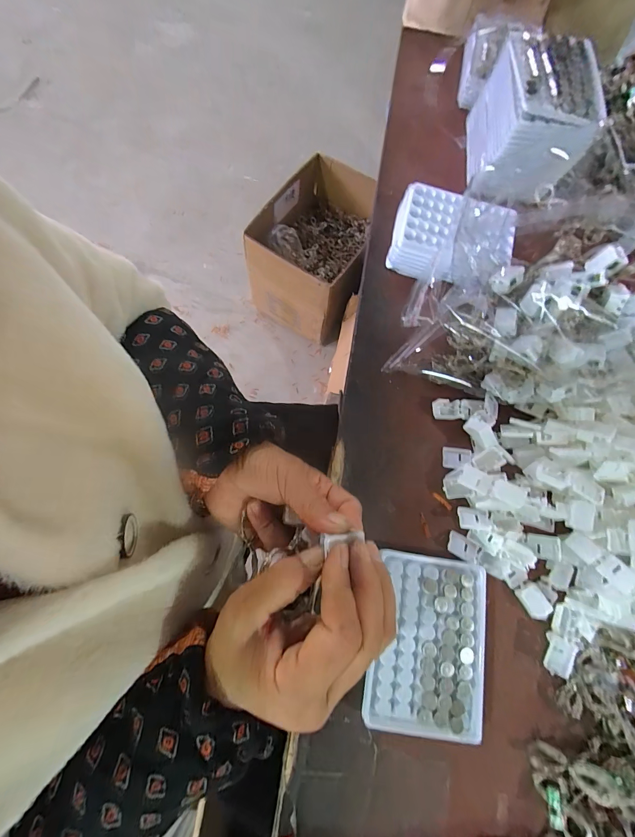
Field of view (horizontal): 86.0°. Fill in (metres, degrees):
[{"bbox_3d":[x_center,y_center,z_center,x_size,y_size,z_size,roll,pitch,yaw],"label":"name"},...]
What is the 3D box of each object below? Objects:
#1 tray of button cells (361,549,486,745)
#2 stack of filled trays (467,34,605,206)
[{"bbox_3d":[0.095,0.188,0.291,0.096,0.017,0.130,11,74,2],"label":"tray of button cells"},{"bbox_3d":[0.243,-0.350,0.399,0.107,0.092,0.130,6,74,0],"label":"stack of filled trays"}]

